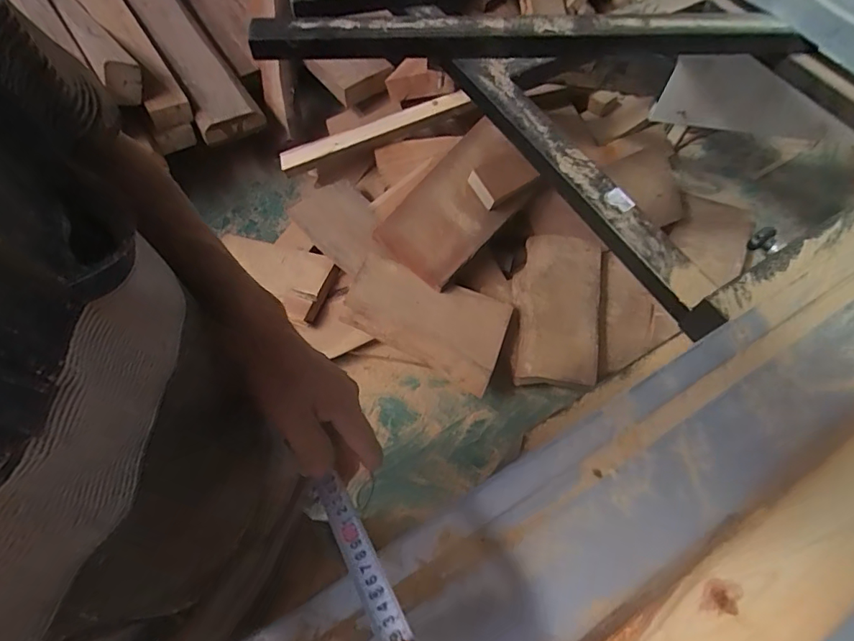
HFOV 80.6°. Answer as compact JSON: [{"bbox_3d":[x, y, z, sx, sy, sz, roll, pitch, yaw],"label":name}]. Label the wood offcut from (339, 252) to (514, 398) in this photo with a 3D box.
[{"bbox_3d":[-0.010,-0.004,1.383,0.447,0.047,0.257,22,80,4],"label":"wood offcut"}]

